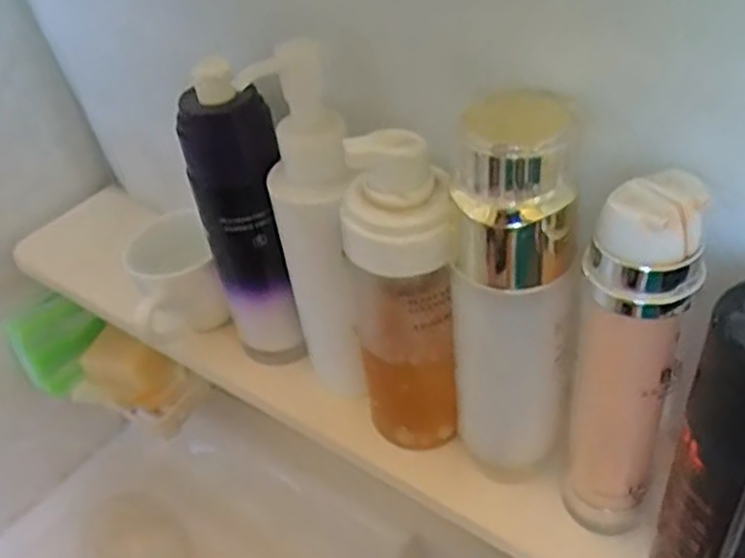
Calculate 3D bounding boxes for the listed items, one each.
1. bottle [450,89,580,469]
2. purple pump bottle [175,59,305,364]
[{"bbox_3d":[0.051,0.012,0.285,0.042,0.162,0.037,-4,40,3],"label":"bottle"},{"bbox_3d":[-0.060,-0.023,0.364,0.042,0.157,0.035,-14,40,-9],"label":"purple pump bottle"}]

